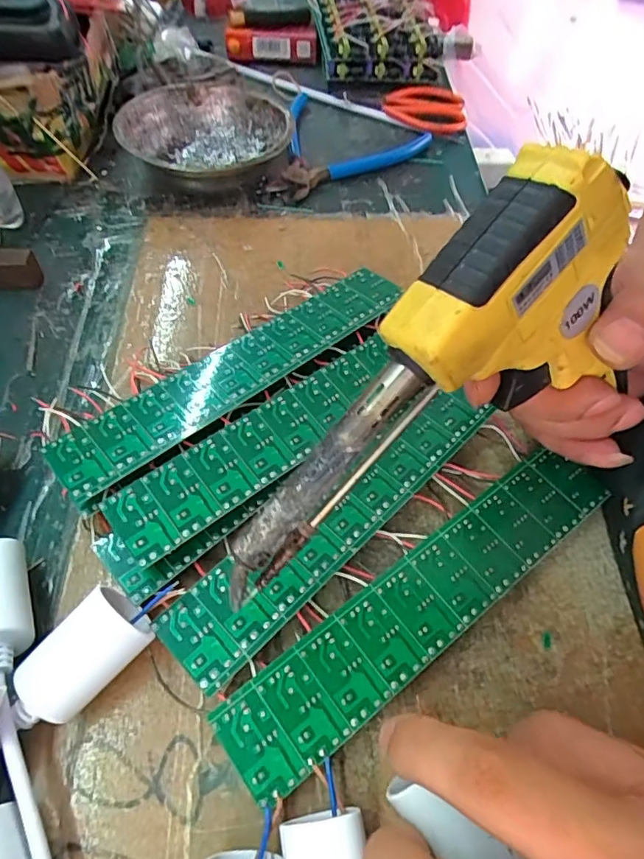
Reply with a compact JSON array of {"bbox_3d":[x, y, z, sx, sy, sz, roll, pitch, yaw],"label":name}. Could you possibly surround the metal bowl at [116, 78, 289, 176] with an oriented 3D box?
[{"bbox_3d":[-0.089,-0.220,0.406,0.120,0.039,0.126,1,56,-1],"label":"metal bowl"}]

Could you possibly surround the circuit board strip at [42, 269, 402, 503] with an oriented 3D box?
[{"bbox_3d":[-0.039,-0.033,0.272,0.198,0.004,0.042,-34,59,-24],"label":"circuit board strip"}]

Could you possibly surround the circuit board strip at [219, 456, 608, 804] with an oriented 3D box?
[{"bbox_3d":[0.046,0.073,0.233,0.196,0.016,0.039,-31,62,-21],"label":"circuit board strip"}]

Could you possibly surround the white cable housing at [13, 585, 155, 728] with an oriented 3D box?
[{"bbox_3d":[-0.093,0.090,0.207,0.029,0.025,0.052,43,77,11],"label":"white cable housing"}]

